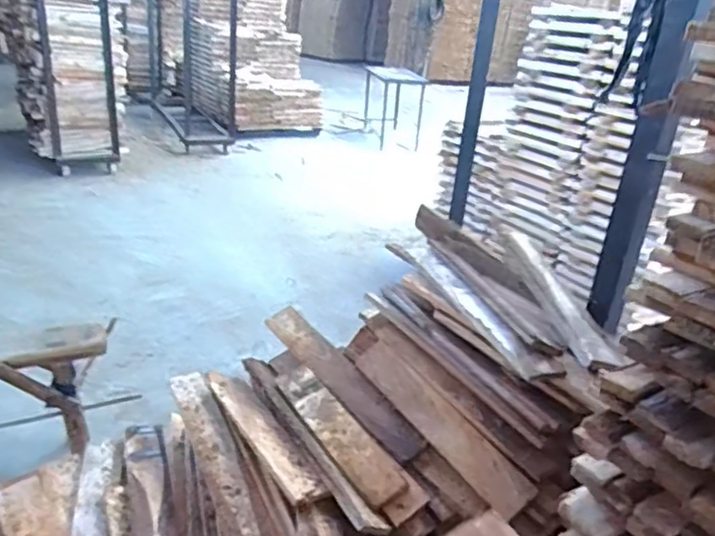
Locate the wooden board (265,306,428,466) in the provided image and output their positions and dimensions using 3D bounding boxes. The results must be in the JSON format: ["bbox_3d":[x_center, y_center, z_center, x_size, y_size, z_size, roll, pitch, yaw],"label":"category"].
[{"bbox_3d":[-0.039,0.210,1.202,0.073,0.019,0.468,-37,45,-17],"label":"wooden board"}]

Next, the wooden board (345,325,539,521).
[{"bbox_3d":[0.122,0.254,1.090,0.070,0.023,0.465,-47,48,-3],"label":"wooden board"}]

